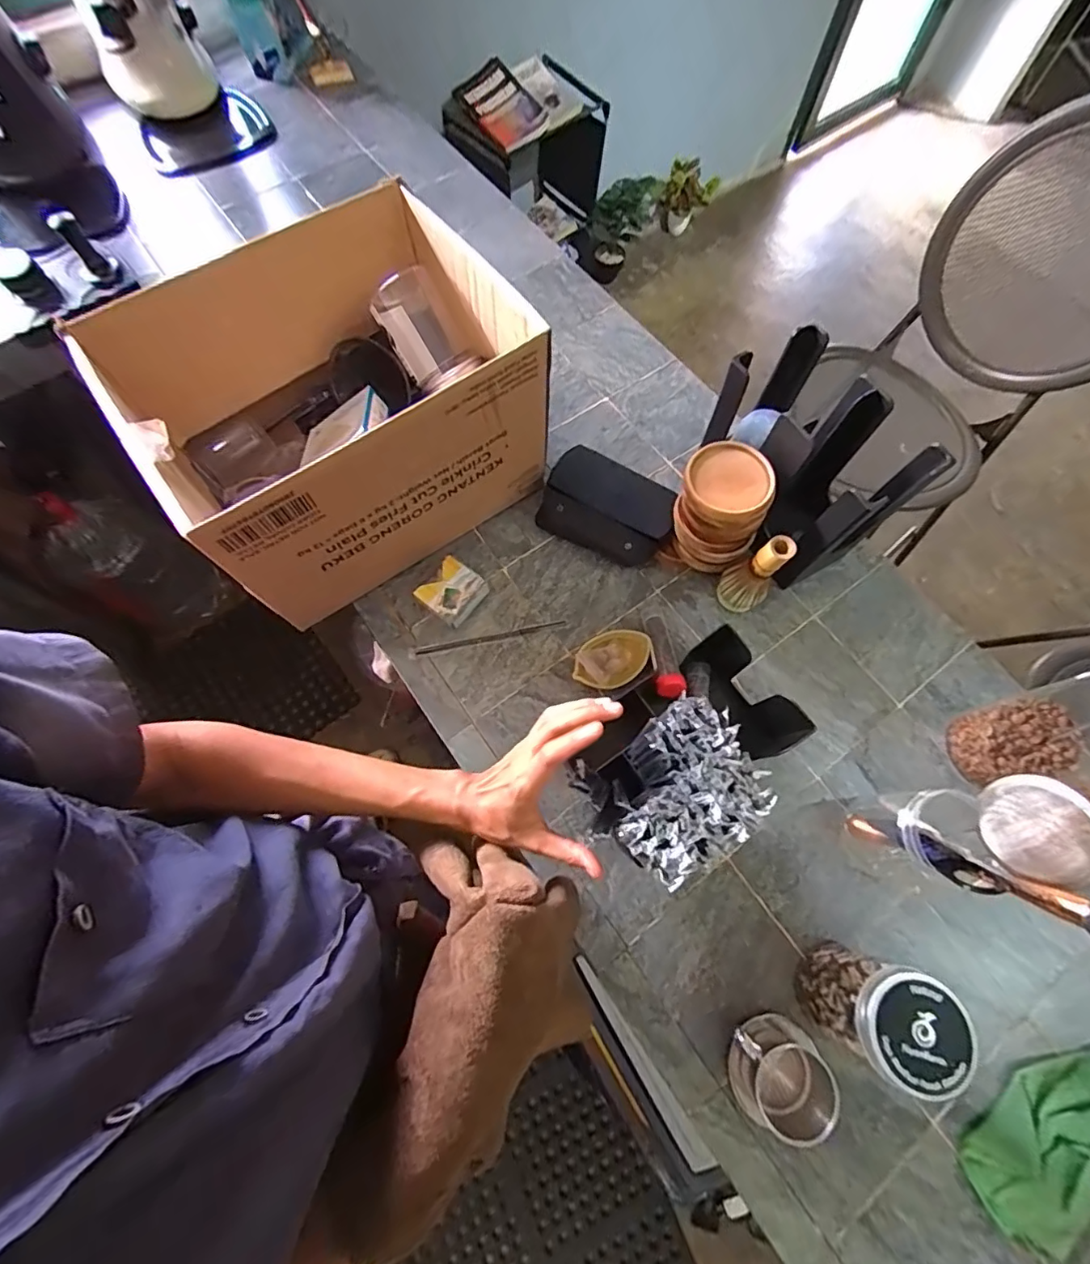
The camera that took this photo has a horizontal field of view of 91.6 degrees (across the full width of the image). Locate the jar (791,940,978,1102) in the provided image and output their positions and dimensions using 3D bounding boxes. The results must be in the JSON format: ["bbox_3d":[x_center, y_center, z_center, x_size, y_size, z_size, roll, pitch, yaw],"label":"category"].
[{"bbox_3d":[0.306,0.351,0.492,0.091,0.130,0.084,0,70,-1],"label":"jar"}]

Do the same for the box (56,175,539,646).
[{"bbox_3d":[-0.231,-0.256,0.629,0.391,0.238,0.296,-35,74,-13],"label":"box"}]

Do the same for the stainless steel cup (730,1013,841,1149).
[{"bbox_3d":[0.226,0.424,0.505,0.085,0.052,0.086,-11,70,-5],"label":"stainless steel cup"}]

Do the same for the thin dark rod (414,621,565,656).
[{"bbox_3d":[-0.070,0.007,0.679,0.192,0.004,0.010,-12,68,-4],"label":"thin dark rod"}]

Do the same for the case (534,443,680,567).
[{"bbox_3d":[0.085,-0.166,0.716,0.179,0.060,0.120,28,72,9],"label":"case"}]

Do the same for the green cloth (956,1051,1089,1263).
[{"bbox_3d":[0.492,0.481,0.497,0.194,0.033,0.105,-29,73,-11],"label":"green cloth"}]

